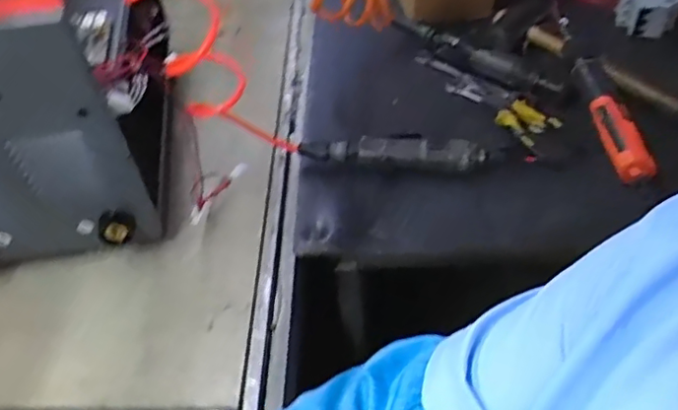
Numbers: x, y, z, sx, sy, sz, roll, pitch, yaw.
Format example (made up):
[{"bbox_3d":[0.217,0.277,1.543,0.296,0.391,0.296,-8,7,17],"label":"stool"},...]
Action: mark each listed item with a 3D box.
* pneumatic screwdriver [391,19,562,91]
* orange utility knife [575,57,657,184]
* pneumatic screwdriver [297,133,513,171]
[{"bbox_3d":[0.186,-0.210,0.847,0.253,0.037,0.030,25,56,23],"label":"pneumatic screwdriver"},{"bbox_3d":[0.323,-0.107,0.727,0.030,0.031,0.180,-12,65,-6],"label":"orange utility knife"},{"bbox_3d":[0.077,-0.066,0.752,0.254,0.040,0.049,7,50,10],"label":"pneumatic screwdriver"}]

